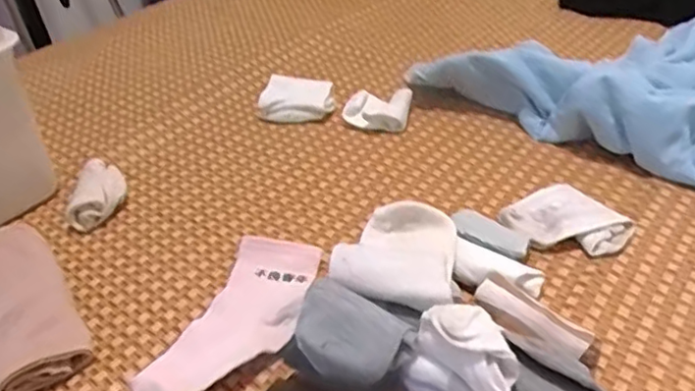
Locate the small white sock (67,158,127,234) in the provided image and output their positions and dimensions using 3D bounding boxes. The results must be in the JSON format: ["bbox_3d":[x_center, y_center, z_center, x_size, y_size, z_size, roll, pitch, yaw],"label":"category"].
[{"bbox_3d":[-0.262,0.001,0.669,0.041,0.041,0.081,-7,36,-1],"label":"small white sock"}]

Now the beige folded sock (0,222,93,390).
[{"bbox_3d":[-0.288,0.091,0.537,0.094,0.057,0.176,-26,40,-25],"label":"beige folded sock"}]

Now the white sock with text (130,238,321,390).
[{"bbox_3d":[-0.090,0.098,0.520,0.091,0.030,0.215,11,39,22],"label":"white sock with text"}]

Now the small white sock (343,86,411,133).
[{"bbox_3d":[0.040,-0.109,0.796,0.076,0.024,0.080,8,38,19],"label":"small white sock"}]

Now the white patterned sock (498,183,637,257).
[{"bbox_3d":[0.204,0.027,0.596,0.094,0.015,0.101,-24,39,-23],"label":"white patterned sock"}]

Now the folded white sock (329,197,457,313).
[{"bbox_3d":[0.044,0.046,0.543,0.093,0.037,0.150,3,18,12],"label":"folded white sock"}]

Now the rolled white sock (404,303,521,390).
[{"bbox_3d":[0.073,0.122,0.416,0.067,0.080,0.063,-4,36,3],"label":"rolled white sock"}]

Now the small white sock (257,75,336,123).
[{"bbox_3d":[-0.067,-0.126,0.822,0.095,0.035,0.067,-7,36,-1],"label":"small white sock"}]

